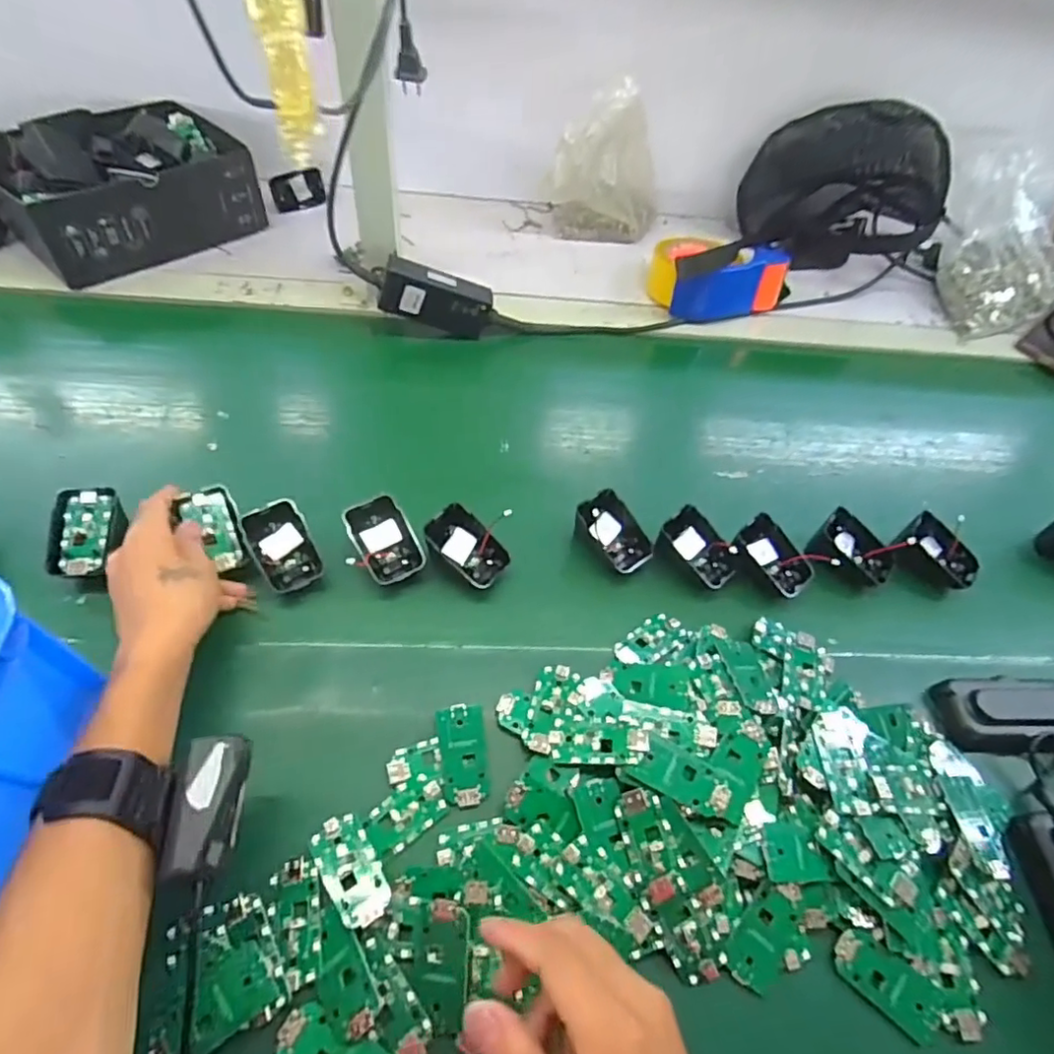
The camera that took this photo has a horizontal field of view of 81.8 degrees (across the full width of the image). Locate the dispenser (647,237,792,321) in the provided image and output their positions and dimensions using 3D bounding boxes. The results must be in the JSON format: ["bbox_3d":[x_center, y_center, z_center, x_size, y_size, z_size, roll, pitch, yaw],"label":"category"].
[{"bbox_3d":[0.233,-0.305,0.730,0.154,0.073,0.085,-9,53,-12],"label":"dispenser"}]

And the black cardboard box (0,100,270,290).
[{"bbox_3d":[-0.458,-0.391,0.704,0.238,0.101,0.176,-36,65,-27],"label":"black cardboard box"}]

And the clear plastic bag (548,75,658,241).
[{"bbox_3d":[0.104,-0.447,0.768,0.141,0.165,0.075,8,54,0],"label":"clear plastic bag"}]

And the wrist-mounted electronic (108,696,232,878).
[{"bbox_3d":[-0.168,0.146,0.322,0.028,0.023,0.068,1,54,-5],"label":"wrist-mounted electronic"}]

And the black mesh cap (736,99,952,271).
[{"bbox_3d":[0.409,-0.435,0.785,0.213,0.167,0.134,-4,55,-8],"label":"black mesh cap"}]

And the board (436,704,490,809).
[{"bbox_3d":[-0.043,0.153,0.409,0.031,0.004,0.063,-5,65,-10],"label":"board"}]

